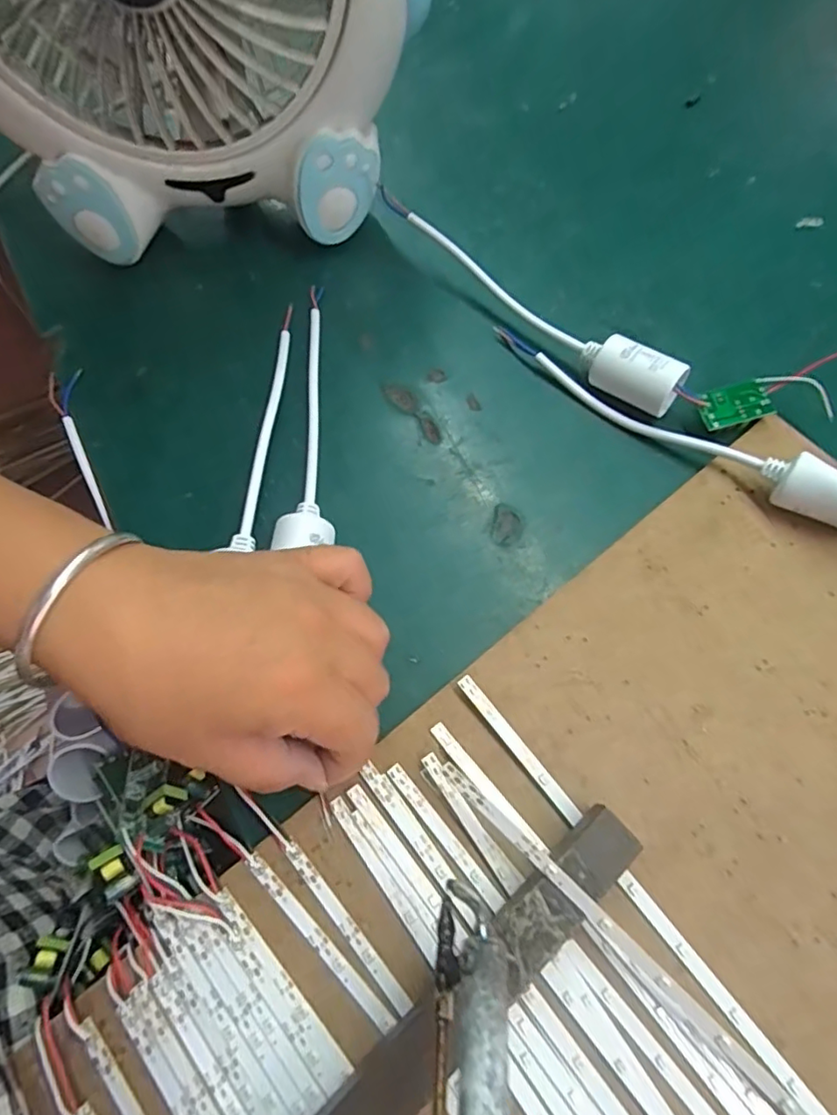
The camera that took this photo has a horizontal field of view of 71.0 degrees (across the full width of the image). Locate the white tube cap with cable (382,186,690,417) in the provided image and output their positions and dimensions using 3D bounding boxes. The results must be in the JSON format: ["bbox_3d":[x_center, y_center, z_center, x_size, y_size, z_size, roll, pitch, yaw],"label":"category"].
[{"bbox_3d":[0.056,-0.142,0.327,0.198,0.031,0.022,42,75,18],"label":"white tube cap with cable"}]

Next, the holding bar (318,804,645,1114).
[{"bbox_3d":[-0.003,0.171,0.200,0.213,0.020,0.022,-40,71,-14],"label":"holding bar"}]

